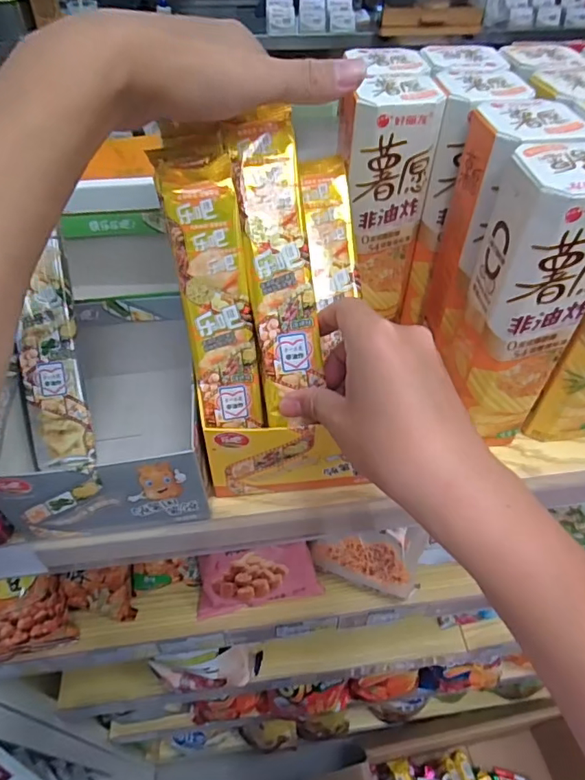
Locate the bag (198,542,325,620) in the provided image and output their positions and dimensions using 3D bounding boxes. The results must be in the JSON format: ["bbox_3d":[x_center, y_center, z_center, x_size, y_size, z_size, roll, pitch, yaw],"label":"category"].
[{"bbox_3d":[-0.038,0.199,0.545,0.125,0.080,0.038,-8,15,-10],"label":"bag"}]

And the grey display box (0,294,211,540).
[{"bbox_3d":[-0.135,0.011,0.378,0.132,0.081,0.179,-7,50,-7],"label":"grey display box"}]

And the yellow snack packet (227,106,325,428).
[{"bbox_3d":[-0.008,-0.070,0.313,0.039,0.186,0.012,-8,11,-8],"label":"yellow snack packet"}]

